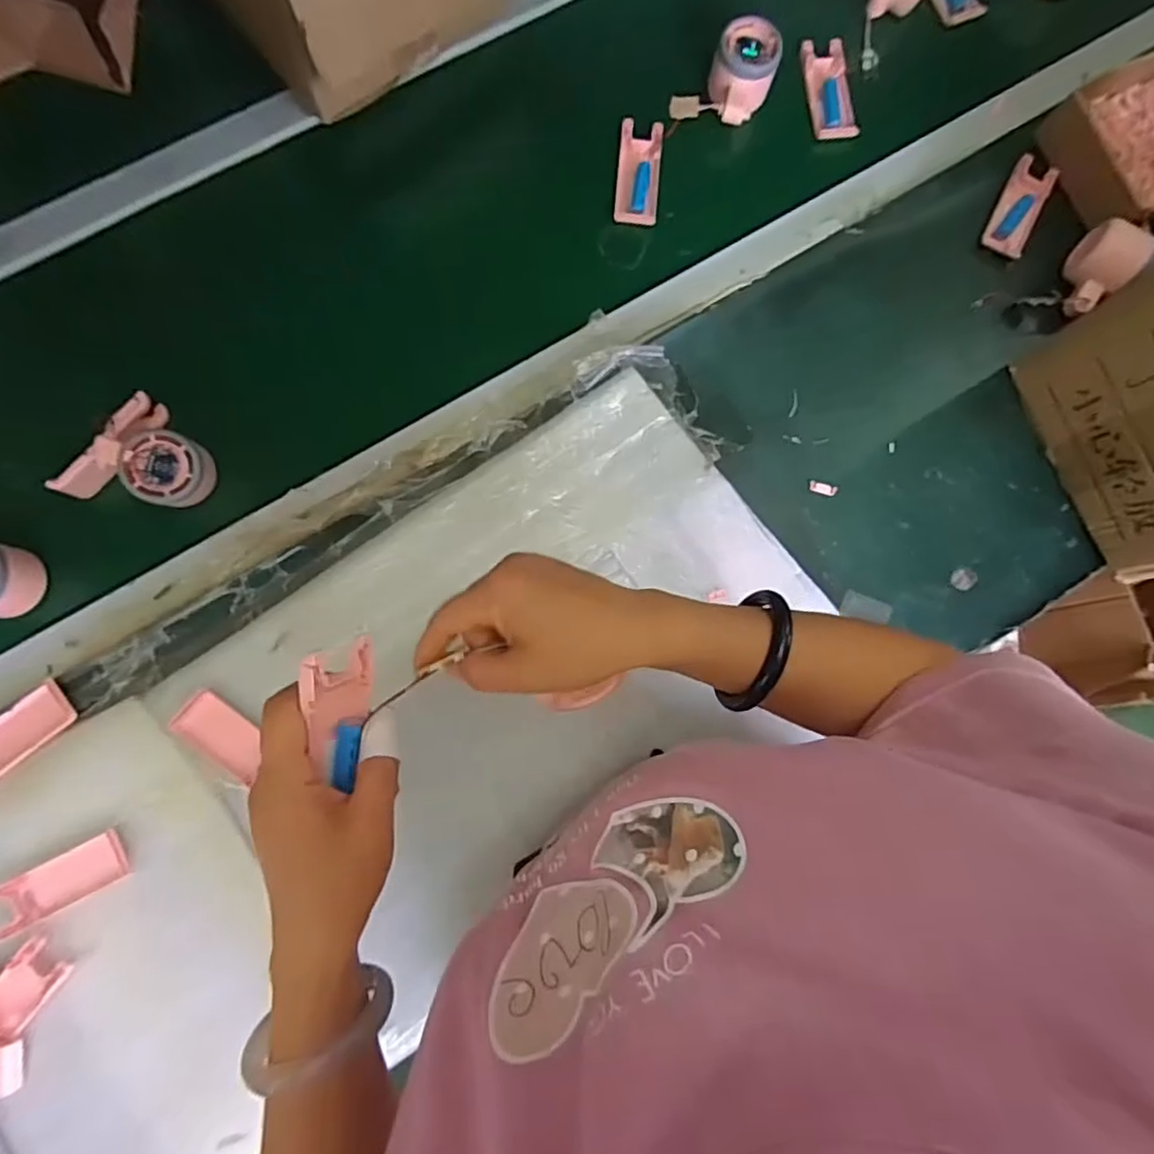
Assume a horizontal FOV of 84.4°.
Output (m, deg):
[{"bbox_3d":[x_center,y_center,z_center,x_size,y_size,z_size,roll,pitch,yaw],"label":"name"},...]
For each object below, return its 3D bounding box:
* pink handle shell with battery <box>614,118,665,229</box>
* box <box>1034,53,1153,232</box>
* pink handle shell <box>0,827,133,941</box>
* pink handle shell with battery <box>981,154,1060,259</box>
[{"bbox_3d":[0.060,-0.385,0.606,0.040,0.012,0.102,5,83,-4],"label":"pink handle shell with battery"},{"bbox_3d":[0.546,-0.420,0.613,0.170,0.056,0.150,-25,86,-7],"label":"box"},{"bbox_3d":[-0.393,0.233,0.484,0.096,0.009,0.038,-27,86,-7],"label":"pink handle shell"},{"bbox_3d":[0.433,-0.362,0.618,0.038,0.012,0.102,26,82,-1],"label":"pink handle shell with battery"}]

